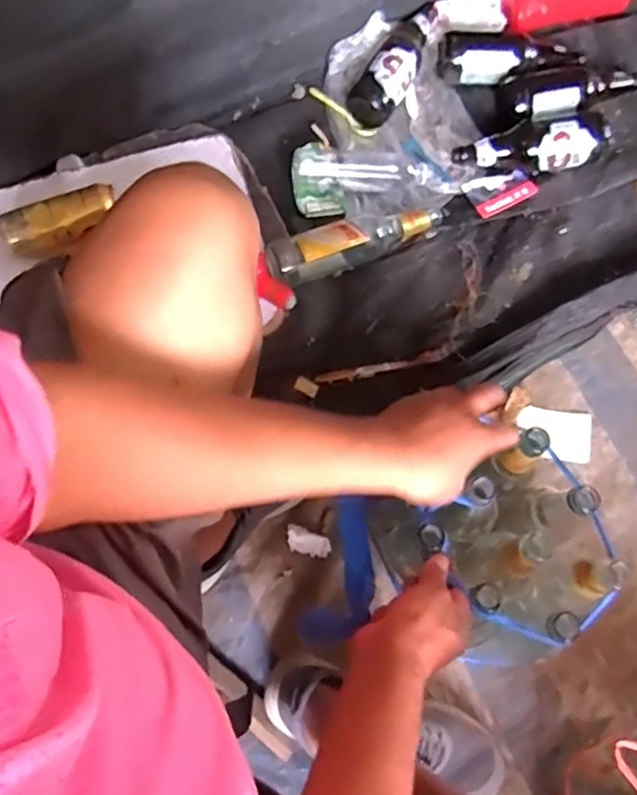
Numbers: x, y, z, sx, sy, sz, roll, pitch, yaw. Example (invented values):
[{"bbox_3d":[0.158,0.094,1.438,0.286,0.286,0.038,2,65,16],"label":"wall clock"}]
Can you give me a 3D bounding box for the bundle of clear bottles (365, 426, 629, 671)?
[{"bbox_3d":[0.182,0.162,0.686,0.193,0.211,0.189,-21,74,-4],"label":"bundle of clear bottles"}]

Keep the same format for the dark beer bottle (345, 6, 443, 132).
[{"bbox_3d":[0.129,-0.530,1.029,0.068,0.064,0.226,32,78,10],"label":"dark beer bottle"}]

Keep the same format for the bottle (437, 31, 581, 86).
[{"bbox_3d":[0.303,-0.534,1.028,0.216,0.064,0.063,10,75,5],"label":"bottle"}]

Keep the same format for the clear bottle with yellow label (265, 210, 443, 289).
[{"bbox_3d":[0.054,-0.240,0.967,0.267,0.070,0.069,-27,75,-5],"label":"clear bottle with yellow label"}]

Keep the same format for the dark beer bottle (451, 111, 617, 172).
[{"bbox_3d":[0.323,-0.384,0.988,0.225,0.059,0.069,-7,74,0],"label":"dark beer bottle"}]

